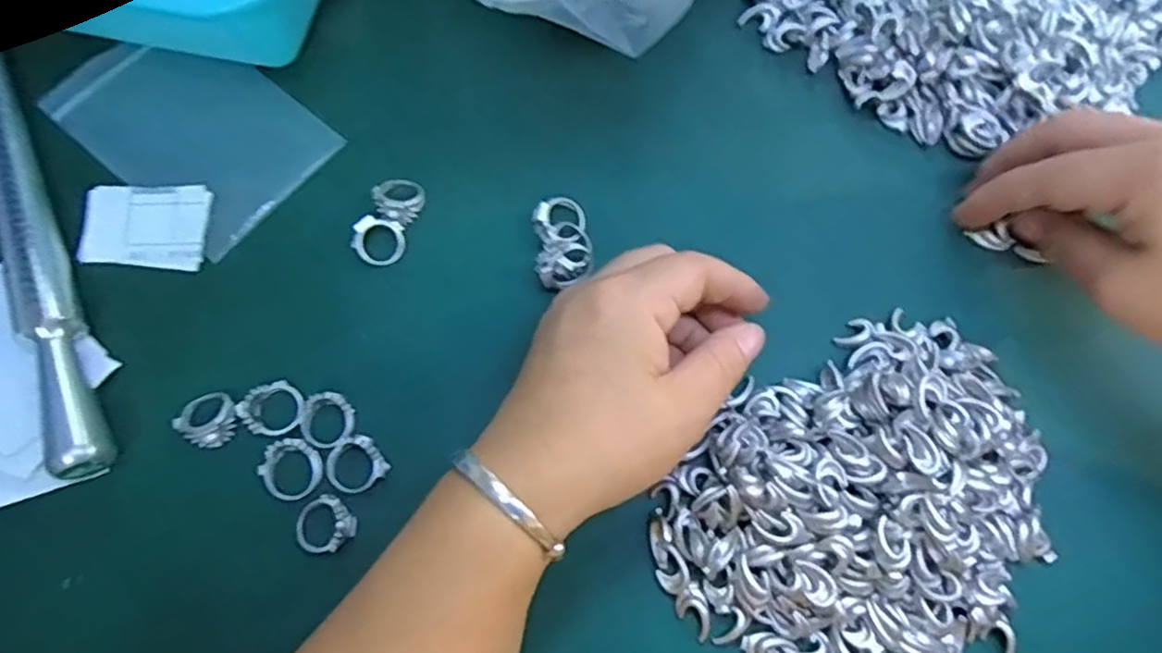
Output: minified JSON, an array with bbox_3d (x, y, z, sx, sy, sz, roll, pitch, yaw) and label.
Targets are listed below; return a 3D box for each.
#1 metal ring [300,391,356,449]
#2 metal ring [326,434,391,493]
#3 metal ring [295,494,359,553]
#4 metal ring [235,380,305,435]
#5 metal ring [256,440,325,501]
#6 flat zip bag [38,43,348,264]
[{"bbox_3d":[-0.103,0.038,0.270,0.021,0.007,0.021,0,73,-1],"label":"metal ring"},{"bbox_3d":[-0.090,0.055,0.266,0.021,0.007,0.021,0,73,-1],"label":"metal ring"},{"bbox_3d":[-0.101,0.077,0.259,0.022,0.008,0.022,0,73,-1],"label":"metal ring"},{"bbox_3d":[-0.126,0.032,0.270,0.025,0.005,0.022,44,77,11],"label":"metal ring"},{"bbox_3d":[-0.114,0.056,0.264,0.022,0.006,0.023,-33,76,-10],"label":"metal ring"},{"bbox_3d":[-0.182,-0.096,0.311,0.122,0.006,0.078,39,75,9],"label":"flat zip bag"}]

